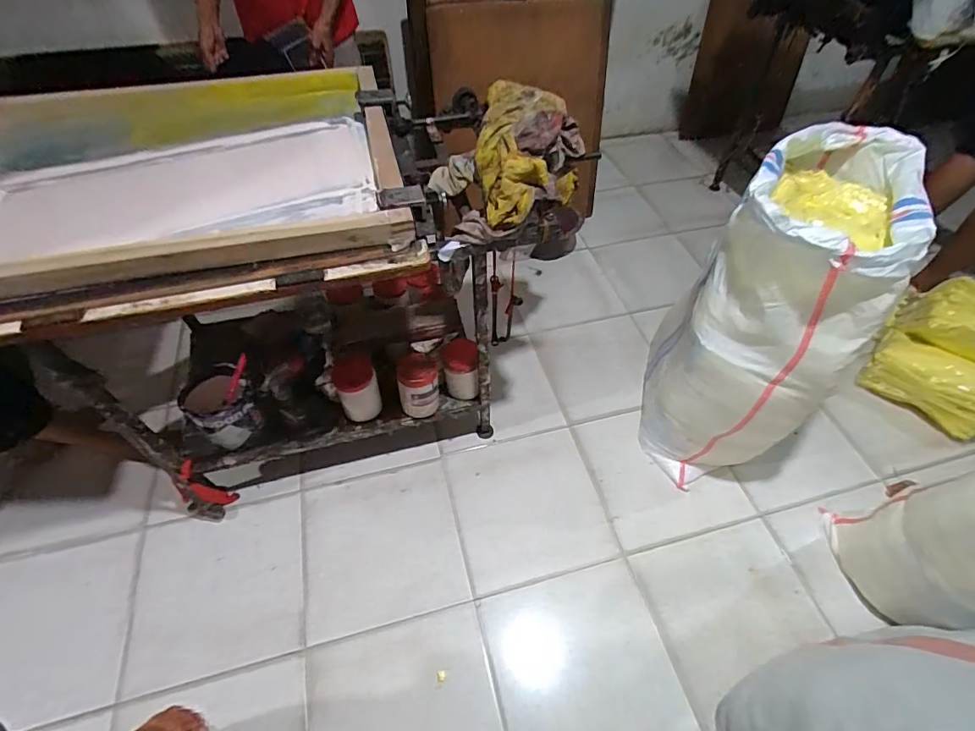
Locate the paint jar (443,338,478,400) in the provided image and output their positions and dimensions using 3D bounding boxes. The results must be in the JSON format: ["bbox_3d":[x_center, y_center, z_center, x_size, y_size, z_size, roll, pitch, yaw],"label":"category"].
[{"bbox_3d":[-0.069,0.012,1.284,0.088,0.147,0.095,0,54,0],"label":"paint jar"}]

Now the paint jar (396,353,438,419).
[{"bbox_3d":[-0.181,0.050,1.251,0.102,0.153,0.112,0,54,0],"label":"paint jar"}]

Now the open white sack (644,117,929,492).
[{"bbox_3d":[0.681,-0.136,1.237,0.365,0.780,0.638,24,57,17],"label":"open white sack"}]

